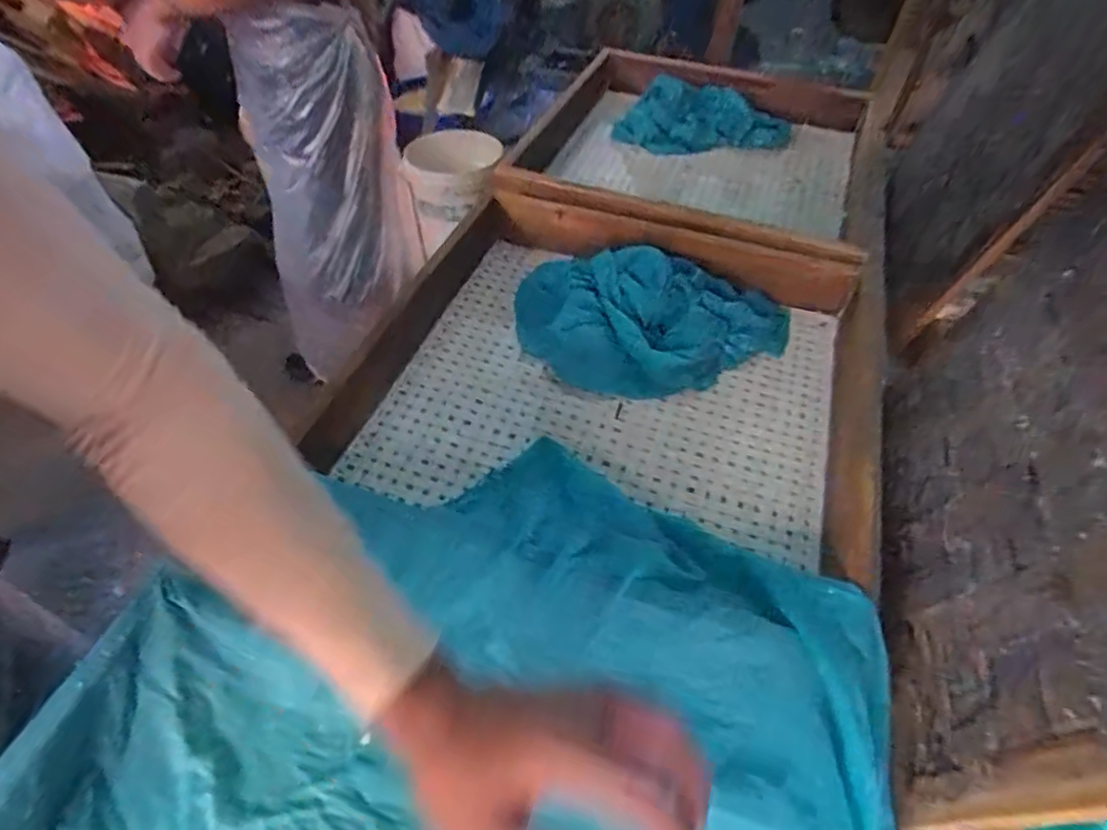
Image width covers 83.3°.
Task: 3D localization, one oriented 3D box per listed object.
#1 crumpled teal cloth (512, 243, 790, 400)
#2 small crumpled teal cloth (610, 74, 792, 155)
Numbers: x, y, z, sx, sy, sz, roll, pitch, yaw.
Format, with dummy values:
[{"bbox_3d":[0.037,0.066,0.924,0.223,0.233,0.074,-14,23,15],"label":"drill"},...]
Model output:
[{"bbox_3d":[0.113,-0.122,0.745,0.328,0.087,0.187,11,50,7],"label":"crumpled teal cloth"},{"bbox_3d":[0.258,-0.523,1.104,0.300,0.103,0.083,0,49,-1],"label":"small crumpled teal cloth"}]

